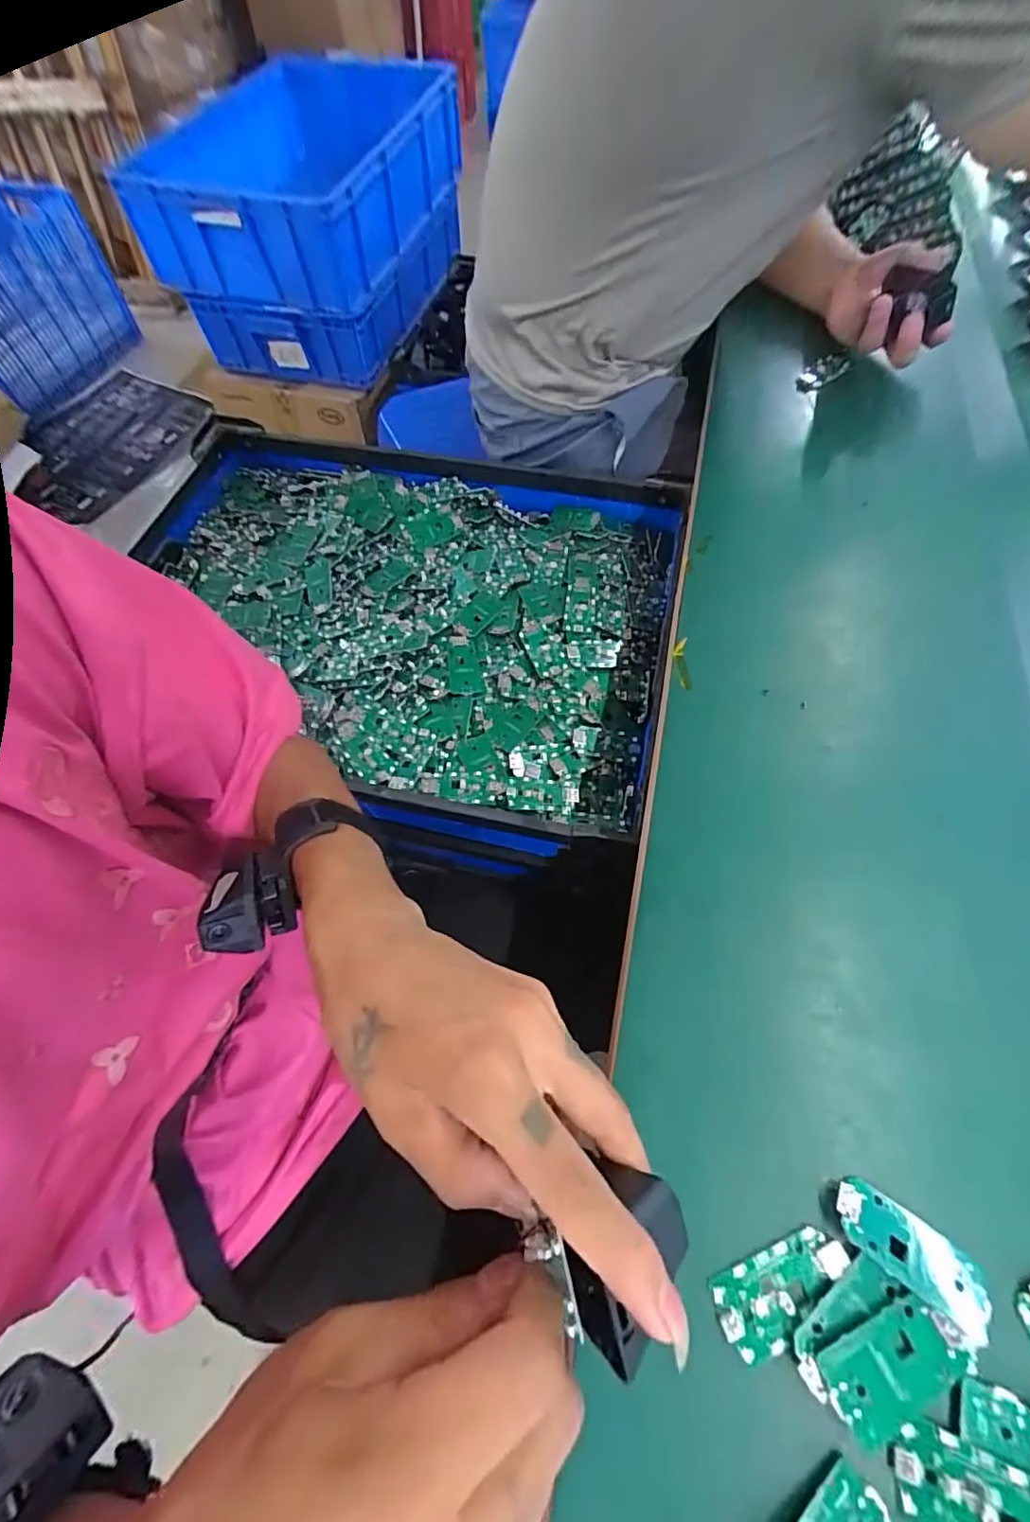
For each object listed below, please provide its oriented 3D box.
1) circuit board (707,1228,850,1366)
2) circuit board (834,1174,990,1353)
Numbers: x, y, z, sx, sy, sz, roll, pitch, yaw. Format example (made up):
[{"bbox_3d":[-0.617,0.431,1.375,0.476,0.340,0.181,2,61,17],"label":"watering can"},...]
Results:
[{"bbox_3d":[0.124,0.244,0.254,0.064,0.006,0.032,-20,63,-9],"label":"circuit board"},{"bbox_3d":[0.182,0.224,0.252,0.065,0.005,0.029,34,58,22],"label":"circuit board"}]

